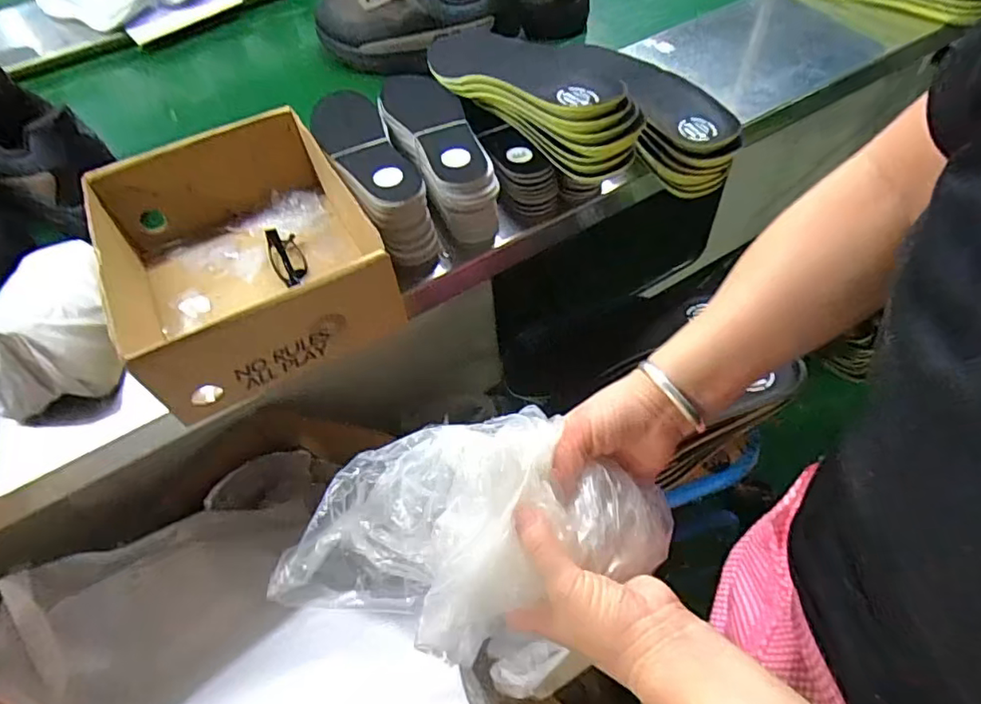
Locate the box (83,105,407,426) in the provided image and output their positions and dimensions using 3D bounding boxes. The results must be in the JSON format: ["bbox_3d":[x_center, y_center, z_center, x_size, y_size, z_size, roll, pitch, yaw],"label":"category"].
[{"bbox_3d":[-0.233,-0.097,0.552,0.221,0.102,0.268,-27,57,-15],"label":"box"}]

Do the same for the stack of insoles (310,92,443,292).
[{"bbox_3d":[-0.124,-0.179,0.607,0.070,0.095,0.223,-23,56,-12],"label":"stack of insoles"}]

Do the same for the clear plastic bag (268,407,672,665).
[{"bbox_3d":[-0.014,0.108,0.367,0.246,0.080,0.137,-10,54,-3],"label":"clear plastic bag"}]

